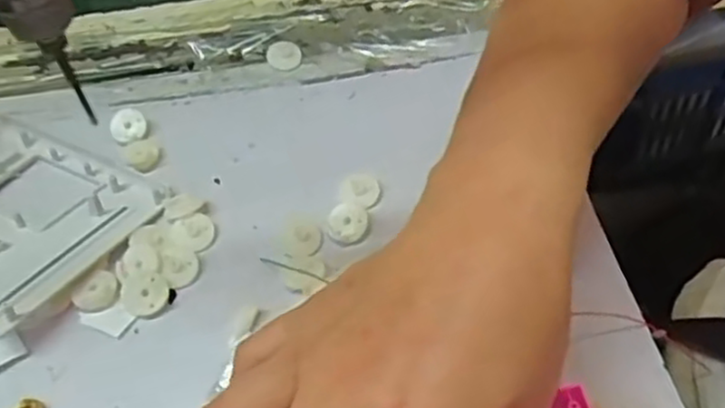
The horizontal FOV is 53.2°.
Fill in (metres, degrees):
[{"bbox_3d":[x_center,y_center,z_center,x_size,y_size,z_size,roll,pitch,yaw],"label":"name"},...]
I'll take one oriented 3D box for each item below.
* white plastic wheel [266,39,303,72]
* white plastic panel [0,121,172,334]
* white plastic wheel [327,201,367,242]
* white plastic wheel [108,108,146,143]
[{"bbox_3d":[-0.053,-0.103,0.496,0.022,0.006,0.023,-2,47,3],"label":"white plastic wheel"},{"bbox_3d":[-0.203,0.003,0.407,0.147,0.020,0.112,22,53,23],"label":"white plastic panel"},{"bbox_3d":[-0.008,0.009,0.391,0.021,0.009,0.020,-2,47,3],"label":"white plastic wheel"},{"bbox_3d":[-0.147,-0.049,0.455,0.022,0.009,0.023,-2,47,3],"label":"white plastic wheel"}]

